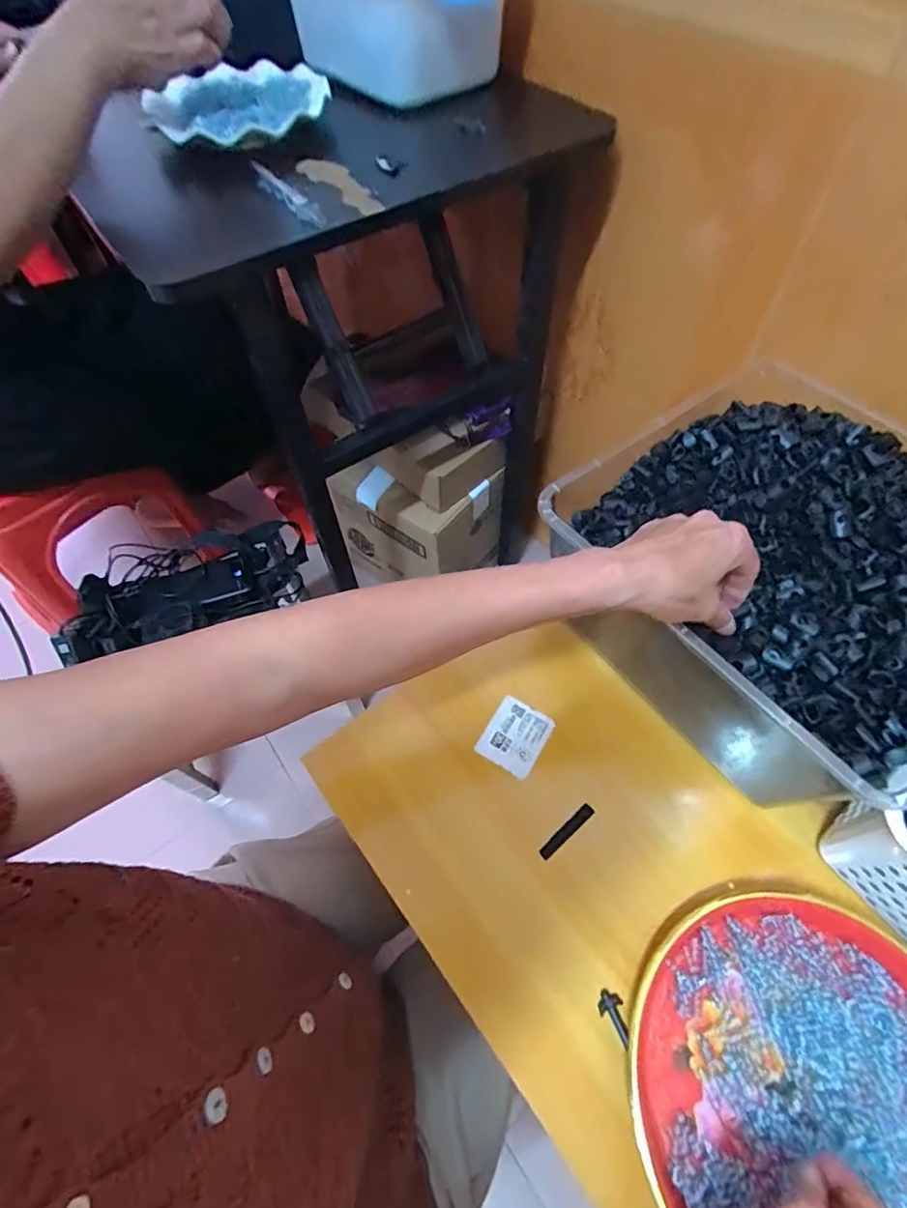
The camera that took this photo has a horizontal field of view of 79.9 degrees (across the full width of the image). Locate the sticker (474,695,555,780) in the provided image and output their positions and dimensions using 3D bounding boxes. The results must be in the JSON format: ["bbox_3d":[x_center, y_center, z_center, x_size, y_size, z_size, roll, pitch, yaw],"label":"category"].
[{"bbox_3d":[0.052,0.114,0.463,0.048,0.004,0.058,29,64,18],"label":"sticker"}]

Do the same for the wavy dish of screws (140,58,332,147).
[{"bbox_3d":[-0.219,-0.507,0.546,0.172,0.022,0.180,-1,59,2],"label":"wavy dish of screws"}]

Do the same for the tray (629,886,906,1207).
[{"bbox_3d":[0.224,0.291,0.334,0.213,0.022,0.196,-1,59,2],"label":"tray"}]

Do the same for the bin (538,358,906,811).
[{"bbox_3d":[0.267,-0.019,0.456,0.278,0.152,0.286,-32,63,-15],"label":"bin"}]

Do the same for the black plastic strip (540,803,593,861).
[{"bbox_3d":[0.089,0.178,0.422,0.055,0.004,0.009,-36,64,-18],"label":"black plastic strip"}]

